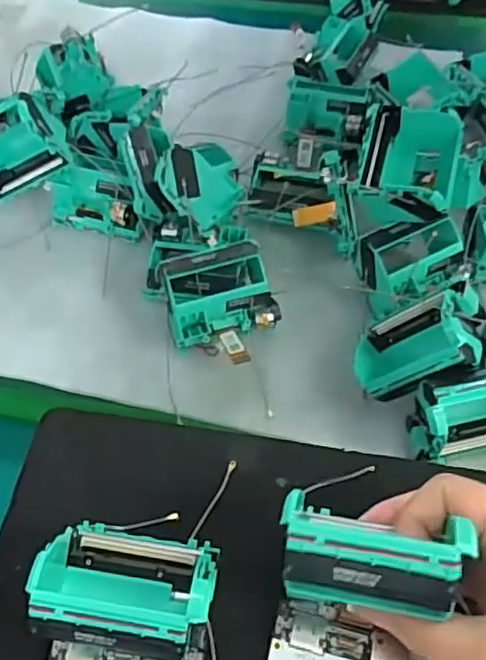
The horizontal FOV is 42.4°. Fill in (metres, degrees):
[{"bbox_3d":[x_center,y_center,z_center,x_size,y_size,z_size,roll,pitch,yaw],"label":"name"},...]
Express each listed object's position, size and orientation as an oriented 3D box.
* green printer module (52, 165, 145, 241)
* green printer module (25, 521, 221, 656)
[{"bbox_3d":[-0.106,-0.094,0.467,0.073,0.041,0.030,15,58,10],"label":"green printer module"},{"bbox_3d":[-0.049,0.108,0.266,0.074,0.055,0.052,4,56,3],"label":"green printer module"}]

